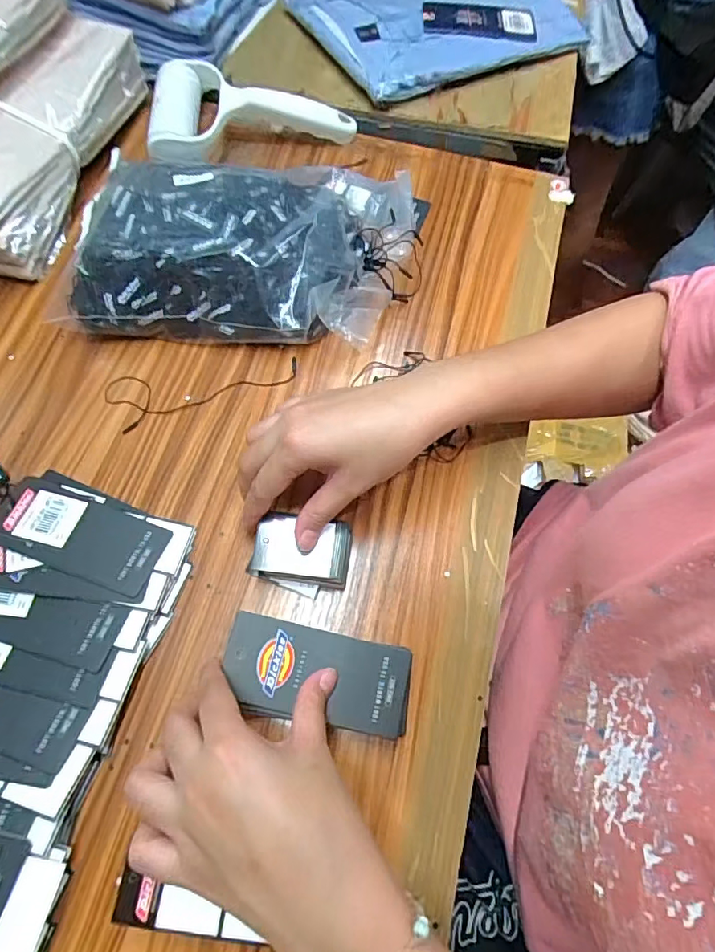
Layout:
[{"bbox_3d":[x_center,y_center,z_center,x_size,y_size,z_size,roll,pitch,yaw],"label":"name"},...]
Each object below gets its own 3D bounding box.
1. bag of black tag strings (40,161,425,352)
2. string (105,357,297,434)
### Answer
[{"bbox_3d":[-0.087,-0.187,0.411,0.268,0.063,0.167,3,66,-1],"label":"bag of black tag strings"},{"bbox_3d":[-0.120,-0.074,0.396,0.144,0.004,0.048,-20,69,-10],"label":"string"}]

